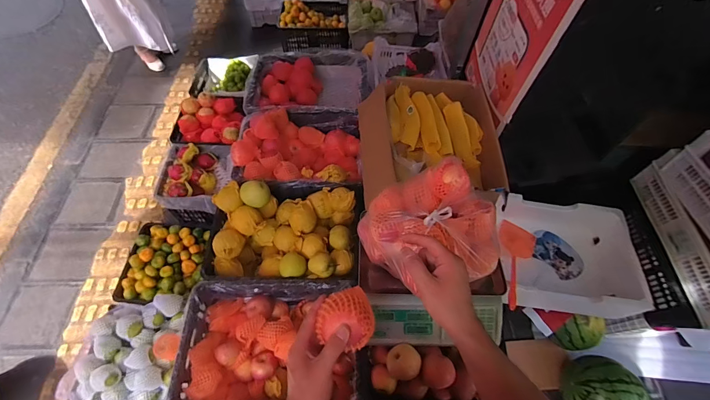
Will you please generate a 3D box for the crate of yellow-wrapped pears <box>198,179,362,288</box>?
[{"bbox_3d":[-0.220,0.111,1.112,0.475,0.201,0.359,4,59,-1],"label":"crate of yellow-wrapped pears"}]

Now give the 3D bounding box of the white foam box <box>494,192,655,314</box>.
[{"bbox_3d":[0.832,0.229,1.349,0.523,0.173,0.395,10,59,3],"label":"white foam box"}]

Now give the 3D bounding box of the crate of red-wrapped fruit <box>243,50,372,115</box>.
[{"bbox_3d":[-0.191,-0.468,1.431,0.498,0.134,0.315,2,59,-2],"label":"crate of red-wrapped fruit"}]

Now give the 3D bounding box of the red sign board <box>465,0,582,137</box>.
[{"bbox_3d":[0.488,-0.533,1.035,0.018,0.526,0.413,0,53,-6],"label":"red sign board"}]

